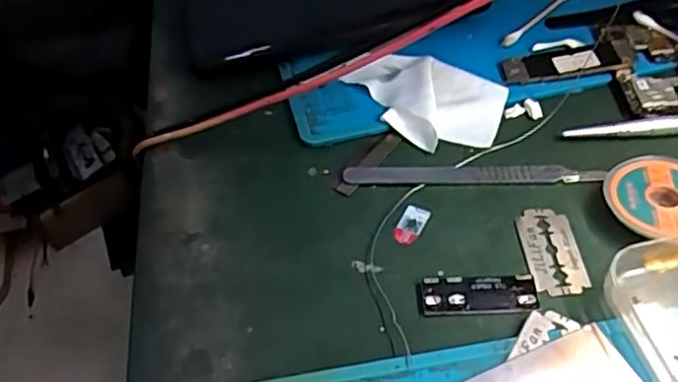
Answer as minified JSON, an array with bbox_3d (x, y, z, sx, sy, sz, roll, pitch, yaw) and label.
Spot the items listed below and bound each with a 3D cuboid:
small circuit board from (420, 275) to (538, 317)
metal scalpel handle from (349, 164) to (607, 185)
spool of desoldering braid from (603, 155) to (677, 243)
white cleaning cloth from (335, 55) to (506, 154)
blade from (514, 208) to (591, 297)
[{"bbox_3d":[0.053,0.039,0.247,0.044,0.004,0.016,-3,47,5],"label":"small circuit board"},{"bbox_3d":[0.059,-0.007,0.291,0.112,0.004,0.012,0,48,7],"label":"metal scalpel handle"},{"bbox_3d":[0.133,0.004,0.264,0.045,0.010,0.042,-4,47,4],"label":"spool of desoldering braid"},{"bbox_3d":[0.042,-0.048,0.321,0.080,0.012,0.052,33,59,31],"label":"white cleaning cloth"},{"bbox_3d":[0.086,0.024,0.260,0.023,0.004,0.040,-3,51,-1],"label":"blade"}]

